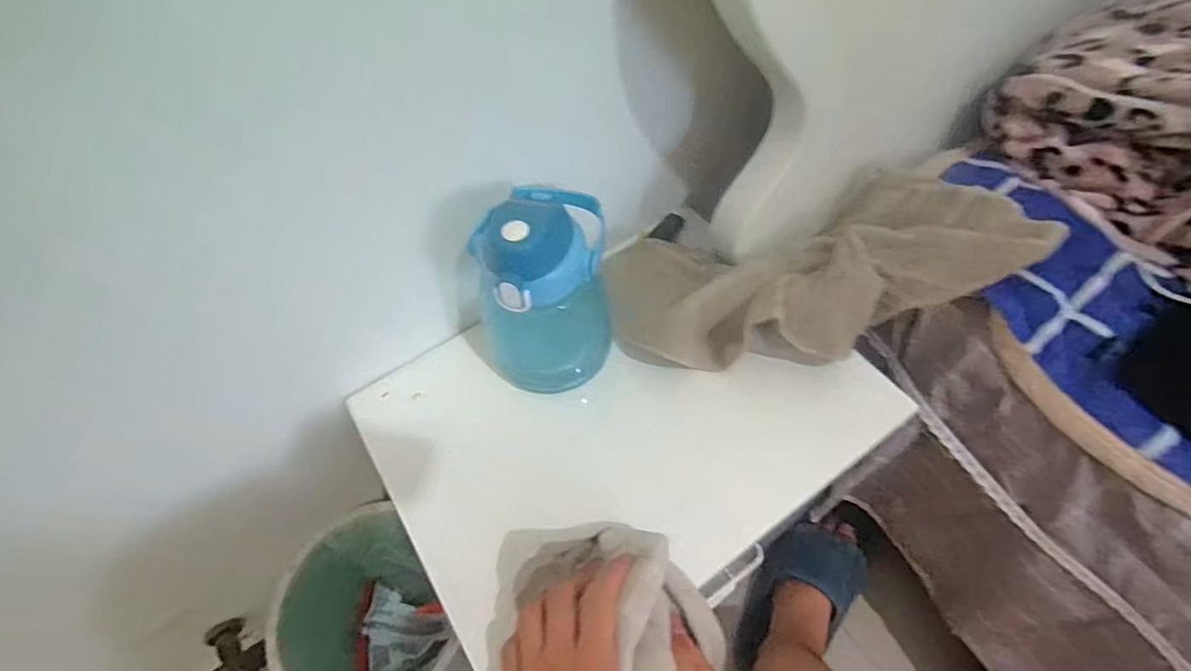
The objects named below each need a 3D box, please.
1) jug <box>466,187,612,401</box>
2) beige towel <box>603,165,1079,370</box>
[{"bbox_3d":[-0.048,-0.043,0.506,0.116,0.202,0.111,-2,56,3],"label":"jug"},{"bbox_3d":[0.210,-0.057,0.555,0.385,0.116,0.153,-8,56,-1],"label":"beige towel"}]

